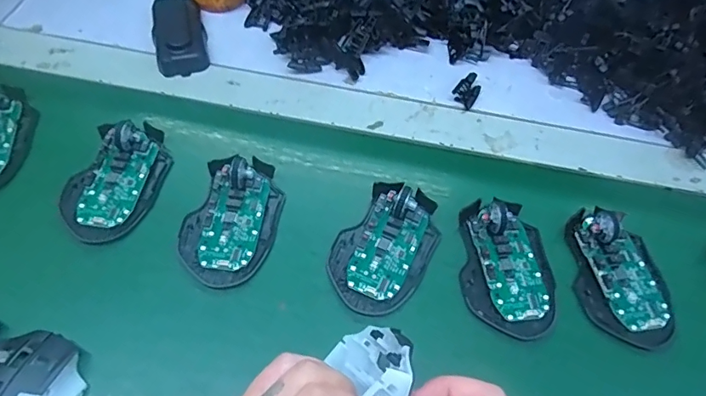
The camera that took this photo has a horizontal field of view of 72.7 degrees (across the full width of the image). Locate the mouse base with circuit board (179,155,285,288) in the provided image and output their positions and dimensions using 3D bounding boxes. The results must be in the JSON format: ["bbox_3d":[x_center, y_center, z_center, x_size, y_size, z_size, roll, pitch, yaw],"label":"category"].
[{"bbox_3d":[-0.101,0.015,0.401,0.074,0.021,0.114,11,59,3],"label":"mouse base with circuit board"}]

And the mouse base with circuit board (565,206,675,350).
[{"bbox_3d":[0.219,0.059,0.387,0.071,0.024,0.111,4,59,-1],"label":"mouse base with circuit board"}]

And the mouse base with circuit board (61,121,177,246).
[{"bbox_3d":[-0.204,-0.019,0.414,0.071,0.023,0.115,20,60,9],"label":"mouse base with circuit board"}]

